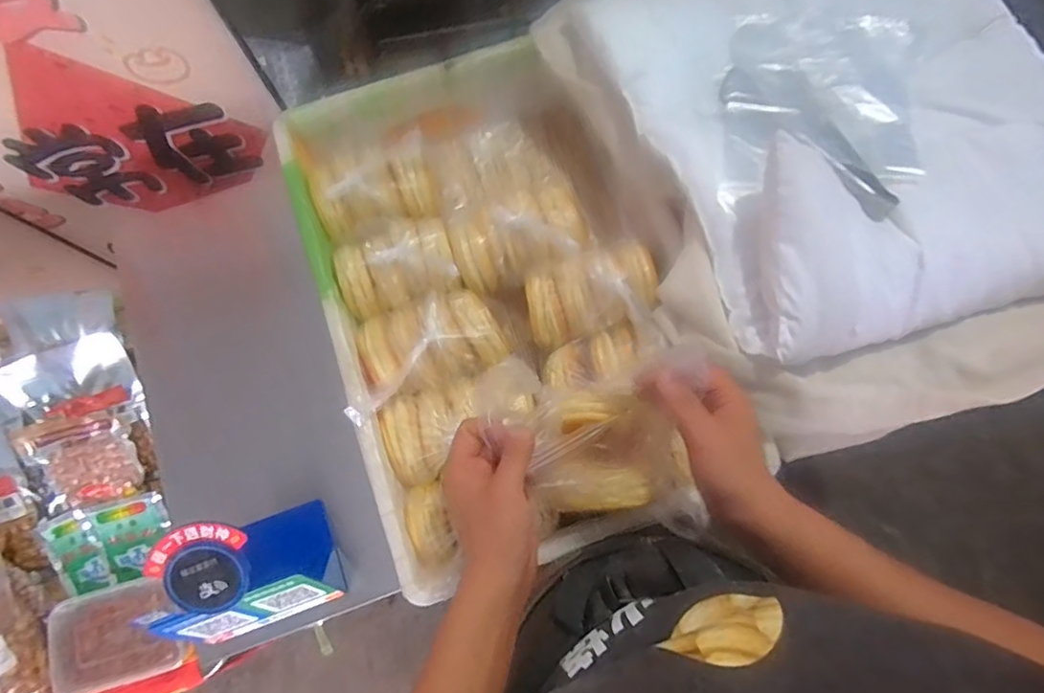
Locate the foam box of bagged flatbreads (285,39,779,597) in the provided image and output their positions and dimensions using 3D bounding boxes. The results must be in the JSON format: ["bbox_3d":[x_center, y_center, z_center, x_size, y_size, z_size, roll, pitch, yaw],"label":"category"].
[{"bbox_3d":[-0.026,-0.069,0.684,0.398,0.147,0.590,-19,77,-4],"label":"foam box of bagged flatbreads"}]

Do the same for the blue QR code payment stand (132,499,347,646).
[{"bbox_3d":[-0.300,0.249,0.602,0.163,0.145,0.123,-19,77,-4],"label":"blue QR code payment stand"}]

